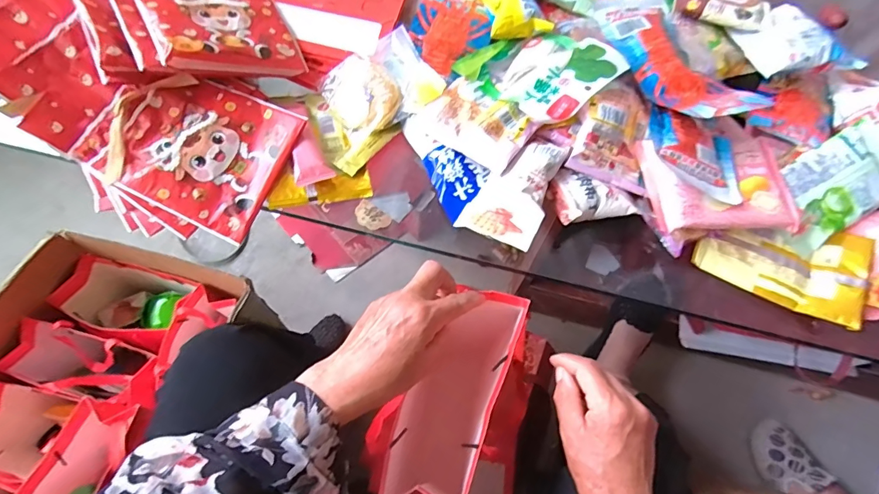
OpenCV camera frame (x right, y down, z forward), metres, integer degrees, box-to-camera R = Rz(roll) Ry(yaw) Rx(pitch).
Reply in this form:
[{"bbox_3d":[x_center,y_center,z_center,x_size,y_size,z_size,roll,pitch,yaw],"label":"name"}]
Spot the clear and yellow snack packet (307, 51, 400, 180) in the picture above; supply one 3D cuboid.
[{"bbox_3d":[-0.091,-0.150,0.487,0.096,0.035,0.131,-19,65,-11],"label":"clear and yellow snack packet"}]

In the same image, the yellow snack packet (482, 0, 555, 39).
[{"bbox_3d":[0.079,-0.308,0.531,0.065,0.041,0.145,-10,63,-7],"label":"yellow snack packet"}]

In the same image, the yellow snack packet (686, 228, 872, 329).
[{"bbox_3d":[0.339,0.007,0.433,0.144,0.020,0.100,28,65,12],"label":"yellow snack packet"}]

